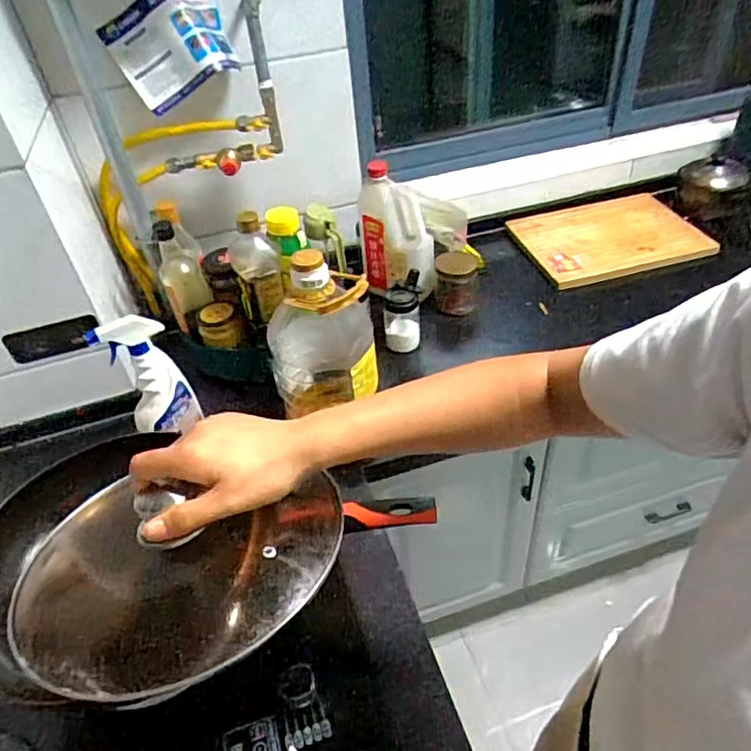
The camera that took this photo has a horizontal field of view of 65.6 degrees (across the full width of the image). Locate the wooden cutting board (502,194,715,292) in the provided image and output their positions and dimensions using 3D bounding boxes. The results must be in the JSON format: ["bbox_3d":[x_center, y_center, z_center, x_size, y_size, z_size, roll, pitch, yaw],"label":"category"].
[{"bbox_3d":[0.514,-0.314,1.298,0.343,0.028,0.277,-13,41,0],"label":"wooden cutting board"}]

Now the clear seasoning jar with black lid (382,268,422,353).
[{"bbox_3d":[0.048,-0.130,1.074,0.067,0.153,0.072,-1,44,1],"label":"clear seasoning jar with black lid"}]

